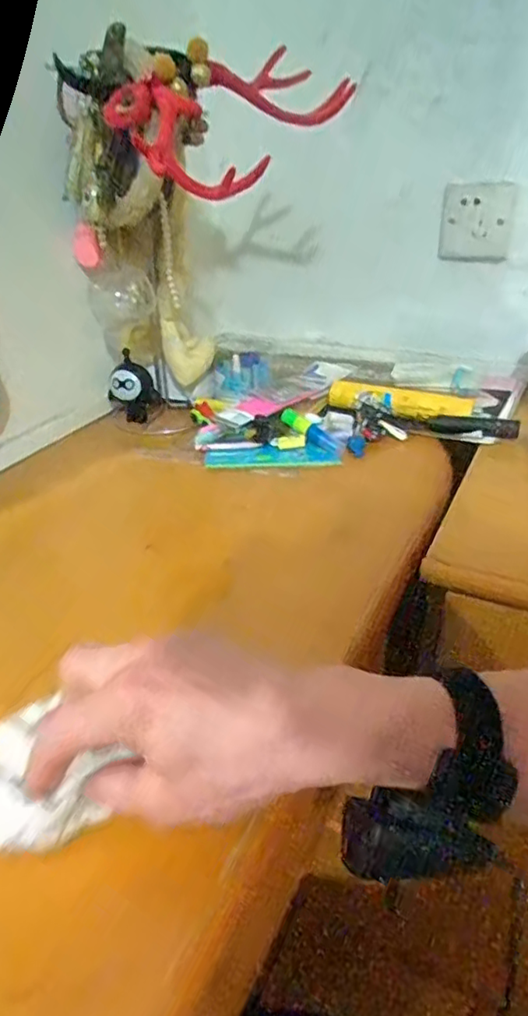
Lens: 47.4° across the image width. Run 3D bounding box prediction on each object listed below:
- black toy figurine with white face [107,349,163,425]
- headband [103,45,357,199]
[{"bbox_3d":[-0.167,-0.158,0.775,0.047,0.083,0.056,10,33,20],"label":"black toy figurine with white face"},{"bbox_3d":[-0.006,-0.381,0.574,0.164,0.080,0.253,20,51,30],"label":"headband"}]

